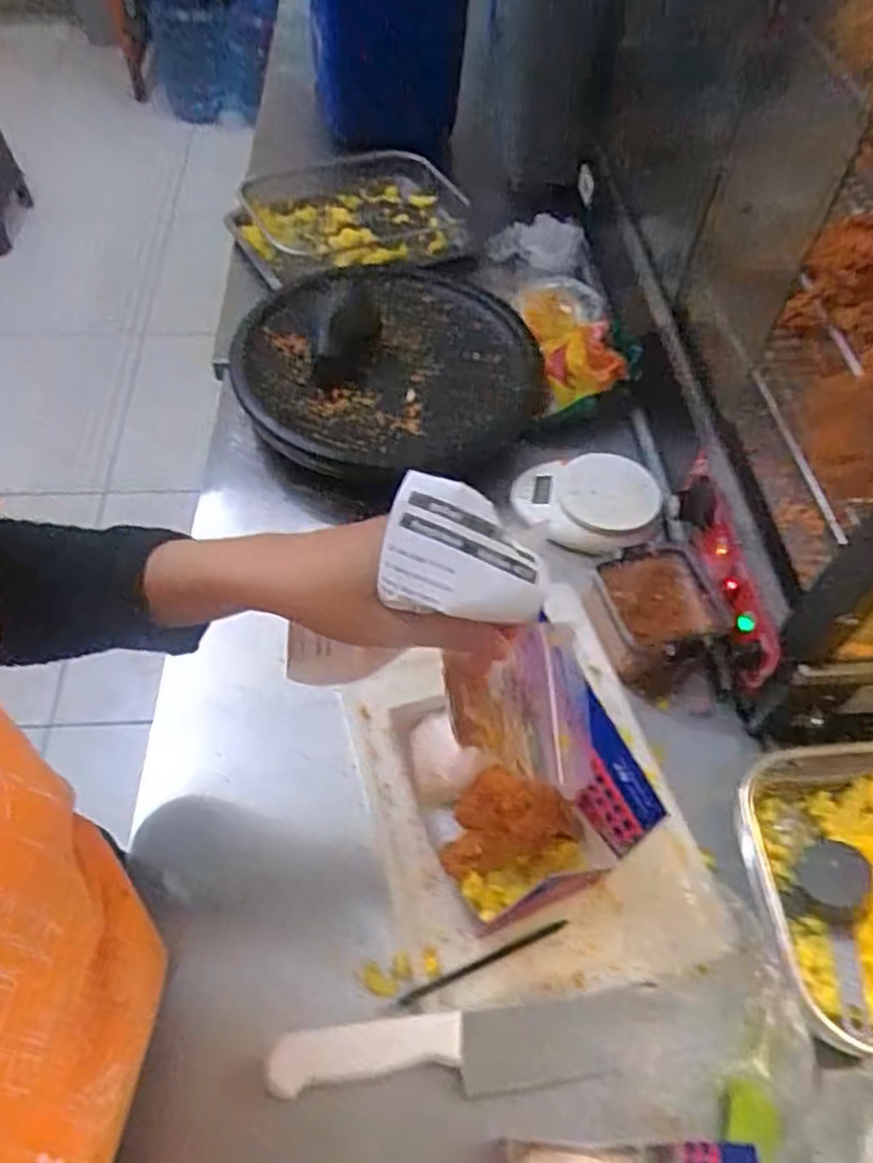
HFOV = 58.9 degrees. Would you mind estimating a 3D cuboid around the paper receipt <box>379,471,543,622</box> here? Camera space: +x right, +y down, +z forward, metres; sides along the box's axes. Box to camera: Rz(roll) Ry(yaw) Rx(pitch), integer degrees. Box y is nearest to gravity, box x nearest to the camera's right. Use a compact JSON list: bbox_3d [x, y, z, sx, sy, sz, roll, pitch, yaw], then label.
[{"bbox_3d":[0.014,-0.013,0.327,0.069,0.015,0.055,9,92,-12],"label":"paper receipt"}]

